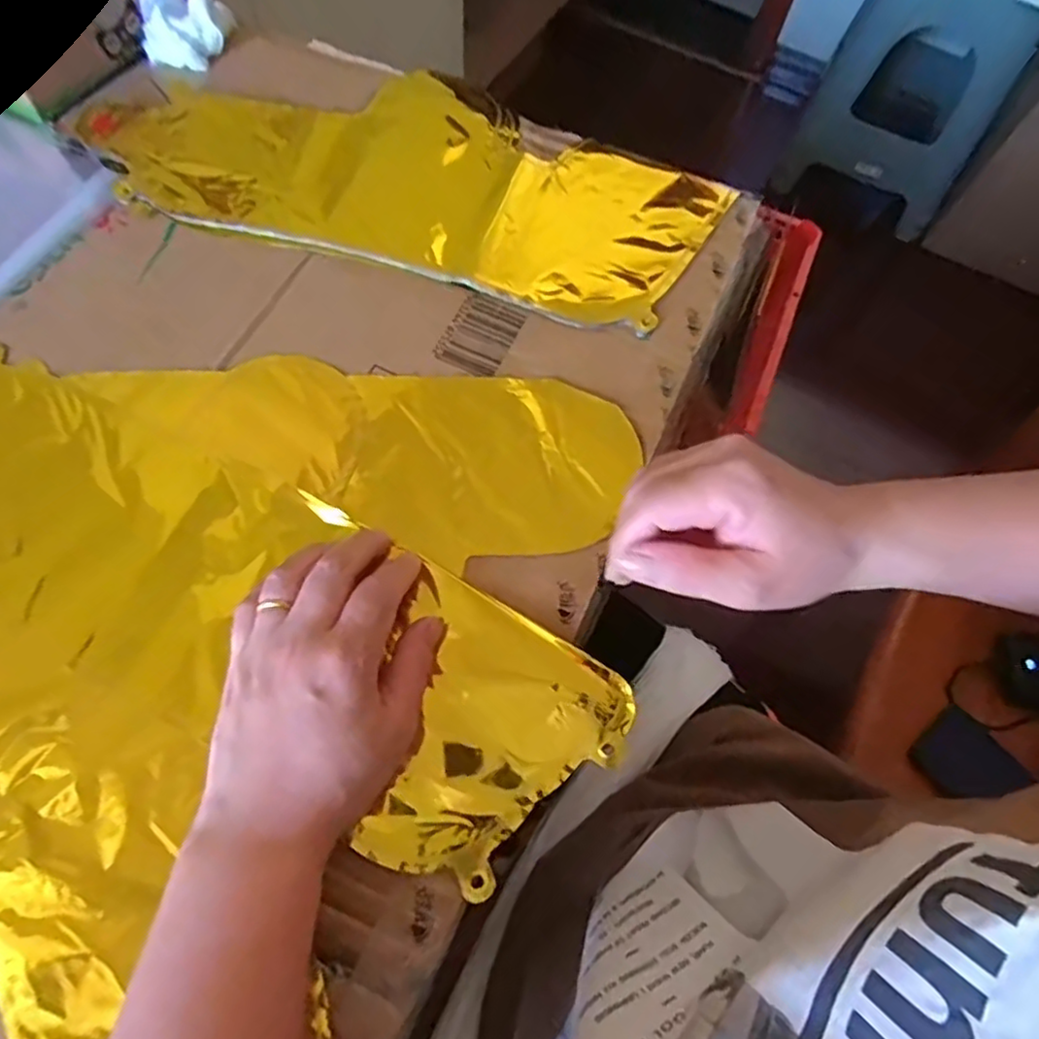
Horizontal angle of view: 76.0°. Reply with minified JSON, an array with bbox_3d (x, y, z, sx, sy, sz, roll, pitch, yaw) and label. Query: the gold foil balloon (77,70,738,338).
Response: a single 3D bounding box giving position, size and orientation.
[{"bbox_3d":[-0.070,-0.242,0.450,0.393,0.017,0.182,18,65,5],"label":"gold foil balloon"}]

